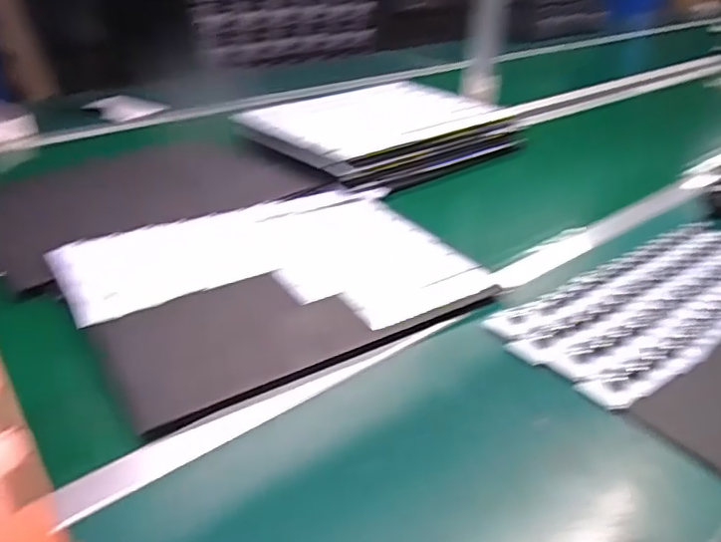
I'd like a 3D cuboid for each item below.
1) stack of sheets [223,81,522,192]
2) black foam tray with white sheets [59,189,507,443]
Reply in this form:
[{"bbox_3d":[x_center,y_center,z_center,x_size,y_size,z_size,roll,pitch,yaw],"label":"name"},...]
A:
[{"bbox_3d":[0.047,-0.308,1.249,0.498,0.062,0.389,-20,36,-39],"label":"stack of sheets"},{"bbox_3d":[-0.103,0.006,0.802,0.490,0.022,0.350,-18,42,-31],"label":"black foam tray with white sheets"}]

